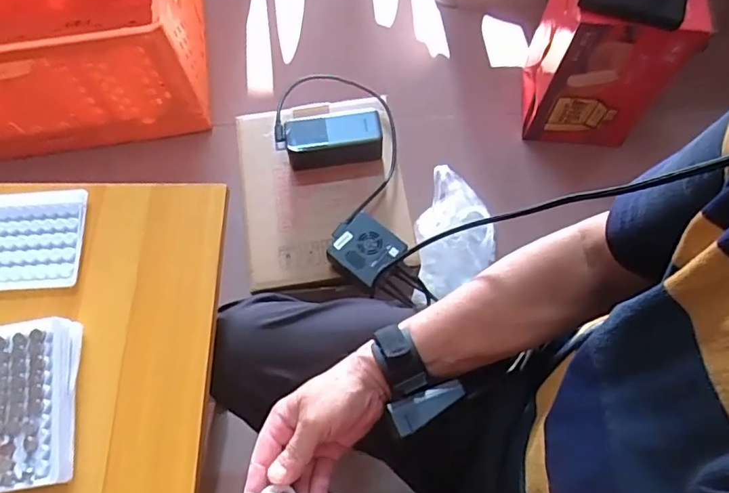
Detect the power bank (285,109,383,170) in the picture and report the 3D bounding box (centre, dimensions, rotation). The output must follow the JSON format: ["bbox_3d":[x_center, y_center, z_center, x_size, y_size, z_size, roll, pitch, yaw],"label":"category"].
[{"bbox_3d":[-0.042,-0.151,0.728,0.131,0.048,0.056,-8,69,-3],"label":"power bank"}]

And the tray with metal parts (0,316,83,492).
[{"bbox_3d":[-0.295,0.134,0.441,0.102,0.039,0.132,-7,69,-2],"label":"tray with metal parts"}]

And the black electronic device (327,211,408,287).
[{"bbox_3d":[-0.001,0.001,0.656,0.089,0.022,0.069,36,73,13],"label":"black electronic device"}]

